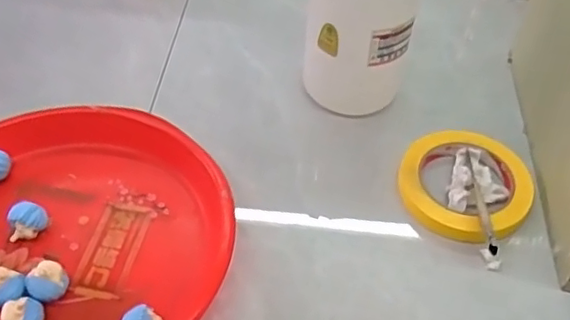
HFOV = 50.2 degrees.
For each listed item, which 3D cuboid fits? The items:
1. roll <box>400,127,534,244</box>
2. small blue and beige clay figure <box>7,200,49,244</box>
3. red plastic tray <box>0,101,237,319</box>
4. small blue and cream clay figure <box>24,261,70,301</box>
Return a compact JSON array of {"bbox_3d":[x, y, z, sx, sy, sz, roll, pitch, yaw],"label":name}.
[{"bbox_3d":[0.152,0.019,0.515,0.107,0.020,0.105,1,50,-1],"label":"roll"},{"bbox_3d":[-0.198,0.048,0.467,0.026,0.027,0.023,-4,50,-5],"label":"small blue and beige clay figure"},{"bbox_3d":[-0.168,0.060,0.456,0.242,0.040,0.247,-21,54,-19],"label":"red plastic tray"},{"bbox_3d":[-0.169,0.089,0.434,0.026,0.026,0.023,-32,58,-26],"label":"small blue and cream clay figure"}]

